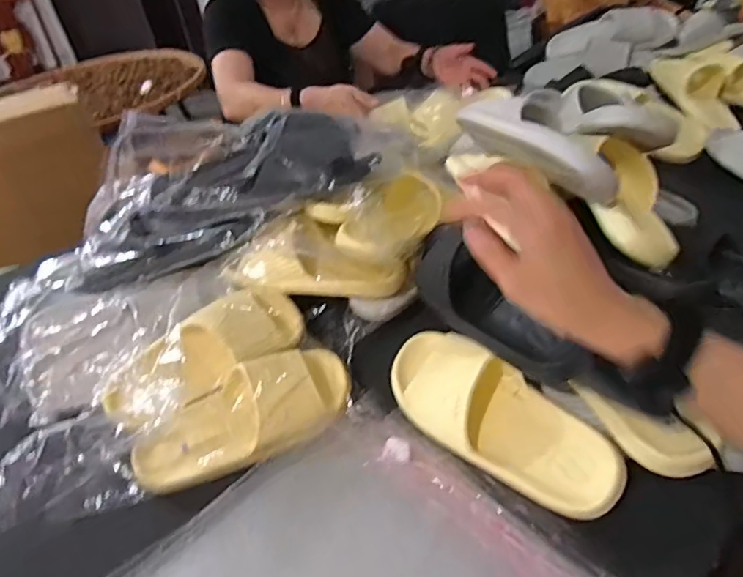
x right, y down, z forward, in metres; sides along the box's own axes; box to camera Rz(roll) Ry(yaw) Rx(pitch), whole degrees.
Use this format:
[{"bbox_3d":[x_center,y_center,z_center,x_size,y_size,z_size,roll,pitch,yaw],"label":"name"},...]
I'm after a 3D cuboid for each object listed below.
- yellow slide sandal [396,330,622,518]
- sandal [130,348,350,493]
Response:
[{"bbox_3d":[0.119,0.127,0.537,0.264,0.063,0.104,27,78,38],"label":"yellow slide sandal"},{"bbox_3d":[-0.134,0.135,0.568,0.242,0.067,0.087,-25,42,-20],"label":"sandal"}]

